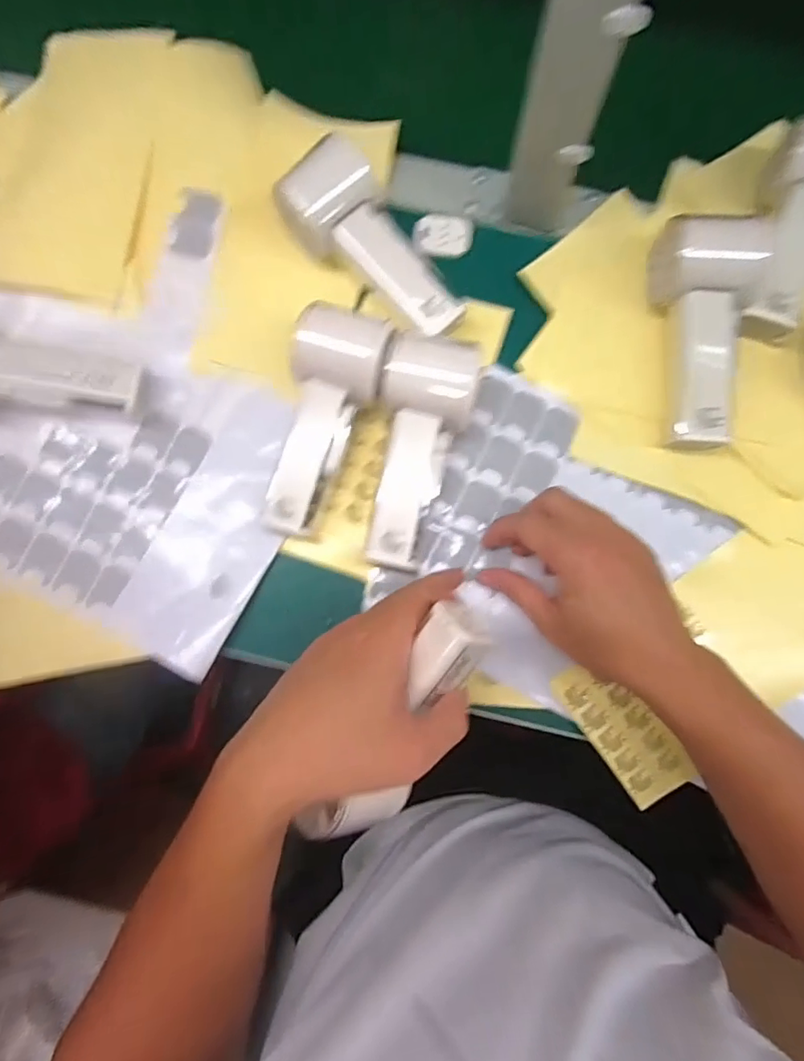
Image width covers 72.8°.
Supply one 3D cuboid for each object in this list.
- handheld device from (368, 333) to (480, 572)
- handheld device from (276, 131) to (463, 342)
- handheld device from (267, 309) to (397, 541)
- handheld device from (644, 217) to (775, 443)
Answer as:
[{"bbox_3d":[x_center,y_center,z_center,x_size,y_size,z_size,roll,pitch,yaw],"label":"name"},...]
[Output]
[{"bbox_3d":[0.012,-0.050,0.359,0.060,0.049,0.150,10,84,2],"label":"handheld device"},{"bbox_3d":[-0.021,-0.192,0.377,0.063,0.044,0.147,-40,85,-3],"label":"handheld device"},{"bbox_3d":[-0.051,-0.068,0.363,0.058,0.049,0.142,14,84,2],"label":"handheld device"},{"bbox_3d":[0.206,-0.135,0.372,0.069,0.040,0.157,4,84,1],"label":"handheld device"}]

